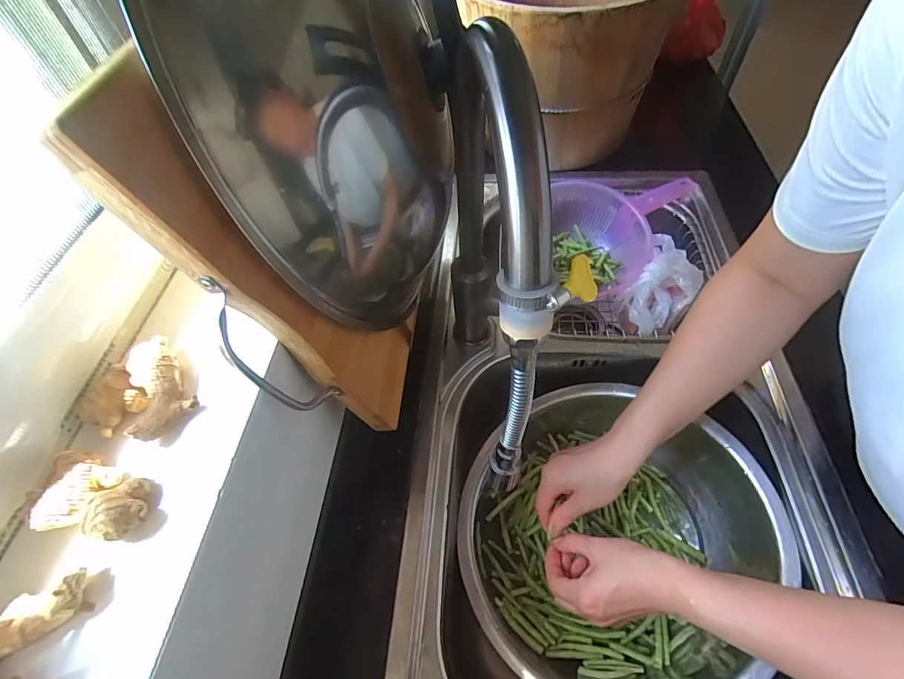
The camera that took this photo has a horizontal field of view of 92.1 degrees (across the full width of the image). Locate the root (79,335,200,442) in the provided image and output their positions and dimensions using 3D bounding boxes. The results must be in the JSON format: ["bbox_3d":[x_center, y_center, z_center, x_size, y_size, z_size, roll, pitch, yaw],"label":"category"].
[{"bbox_3d":[-0.178,0.032,0.245,0.052,0.019,0.058,-32,58,-16],"label":"root"}]

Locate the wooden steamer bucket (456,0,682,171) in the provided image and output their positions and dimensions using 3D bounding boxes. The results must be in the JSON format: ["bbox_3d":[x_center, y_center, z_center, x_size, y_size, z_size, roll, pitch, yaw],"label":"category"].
[{"bbox_3d":[0.171,-0.454,0.687,0.282,0.221,0.325,12,57,13],"label":"wooden steamer bucket"}]

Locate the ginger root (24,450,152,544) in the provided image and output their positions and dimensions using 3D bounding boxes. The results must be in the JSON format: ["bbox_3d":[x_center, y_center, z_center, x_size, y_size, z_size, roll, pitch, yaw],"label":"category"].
[{"bbox_3d":[-0.173,0.076,0.213,0.050,0.023,0.036,3,55,7],"label":"ginger root"}]

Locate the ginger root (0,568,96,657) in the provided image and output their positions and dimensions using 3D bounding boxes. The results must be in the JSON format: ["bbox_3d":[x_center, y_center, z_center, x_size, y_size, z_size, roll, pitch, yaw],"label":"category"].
[{"bbox_3d":[-0.181,0.119,0.187,0.049,0.015,0.019,-27,57,-13],"label":"ginger root"}]

